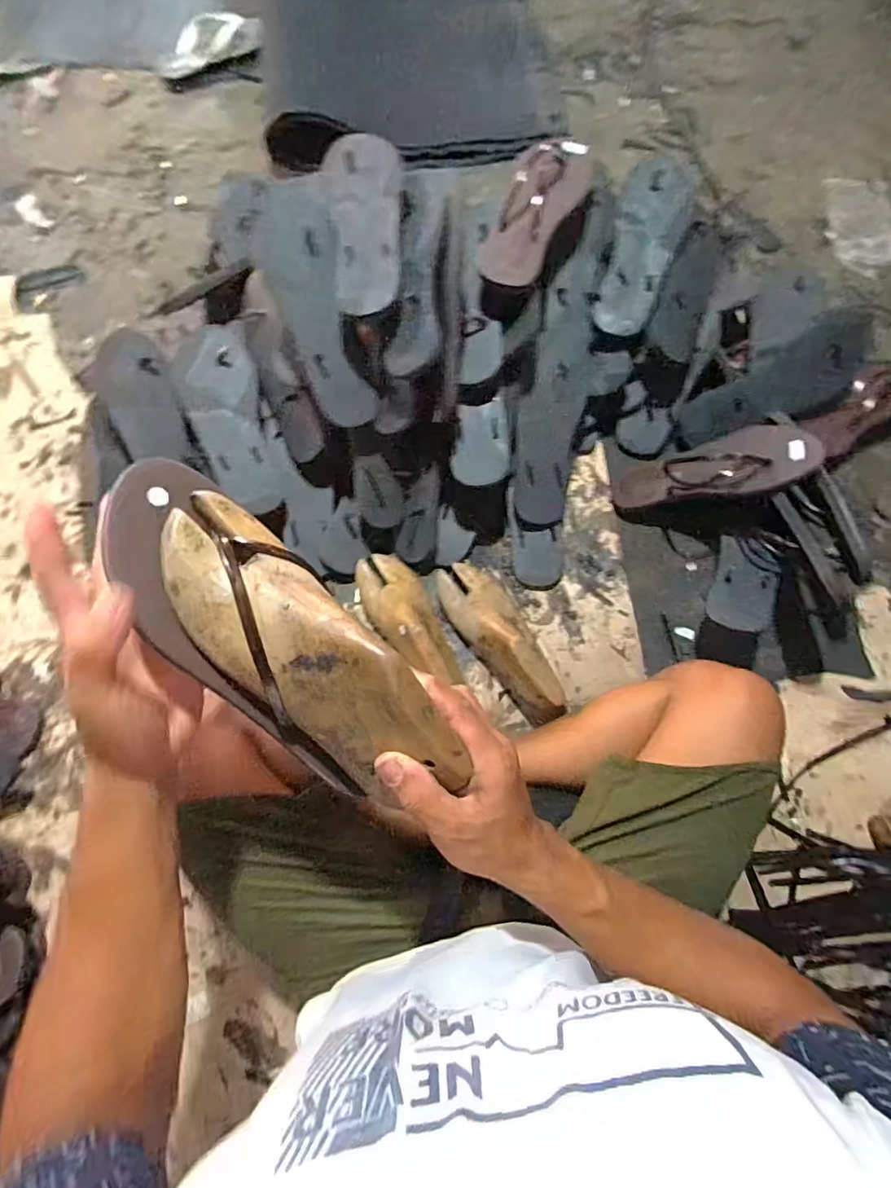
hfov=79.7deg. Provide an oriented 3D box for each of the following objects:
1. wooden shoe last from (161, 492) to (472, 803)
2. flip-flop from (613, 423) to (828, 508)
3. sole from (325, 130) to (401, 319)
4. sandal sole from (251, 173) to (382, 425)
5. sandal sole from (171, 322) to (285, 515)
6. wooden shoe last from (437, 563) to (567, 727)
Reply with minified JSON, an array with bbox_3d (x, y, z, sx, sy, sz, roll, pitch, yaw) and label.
[{"bbox_3d":[-0.082,0.038,0.320,0.225,0.049,0.076,43,78,0],"label":"wooden shoe last"},{"bbox_3d":[0.338,-0.159,0.697,0.245,0.031,0.081,-5,68,45],"label":"flip-flop"},{"bbox_3d":[-0.089,-0.426,0.606,0.085,0.011,0.224,-9,80,4],"label":"sole"},{"bbox_3d":[-0.152,-0.336,0.621,0.092,0.053,0.273,-16,99,-5],"label":"sandal sole"},{"bbox_3d":[-0.285,-0.231,0.695,0.093,0.035,0.251,-13,85,-21],"label":"sandal sole"},{"bbox_3d":[0.075,0.055,0.692,0.084,0.092,0.234,-29,63,-8],"label":"wooden shoe last"}]

